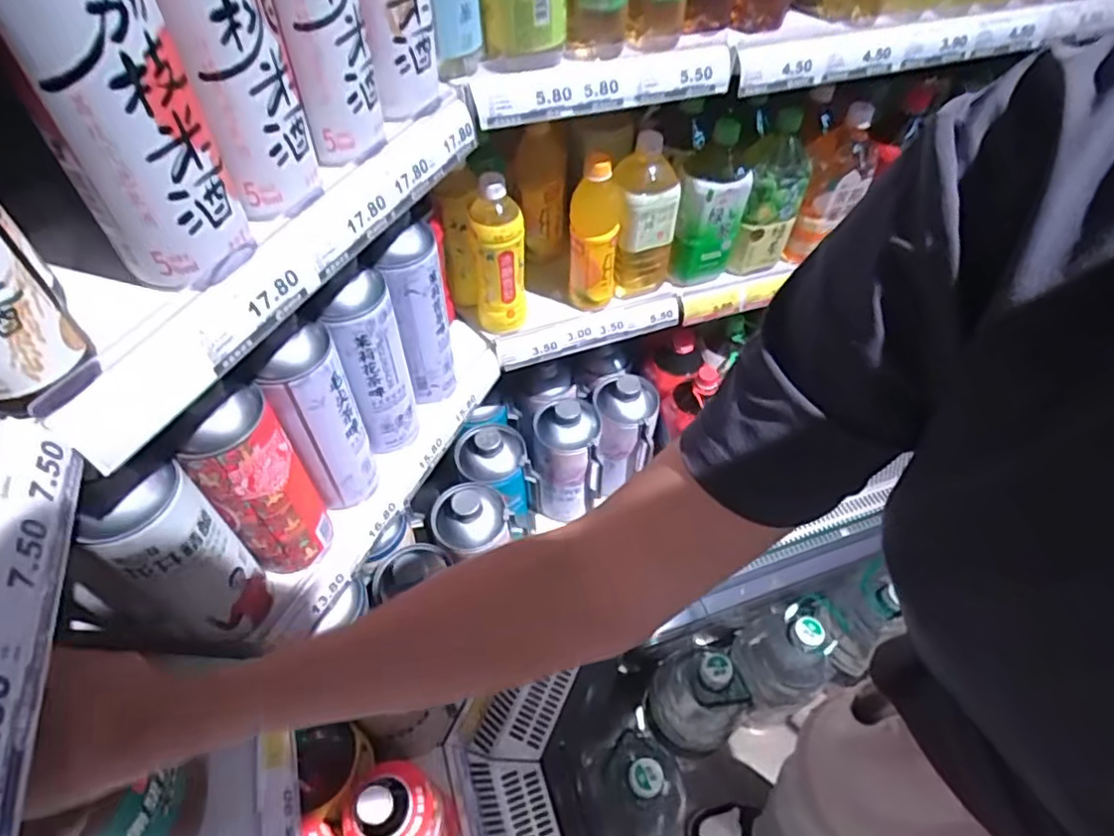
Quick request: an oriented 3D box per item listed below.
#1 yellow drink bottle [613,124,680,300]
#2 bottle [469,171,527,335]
[{"bbox_3d":[0.113,-0.249,0.797,0.081,0.217,0.066,8,52,5],"label":"yellow drink bottle"},{"bbox_3d":[-0.070,-0.196,0.751,0.059,0.208,0.058,0,52,-1],"label":"bottle"}]

